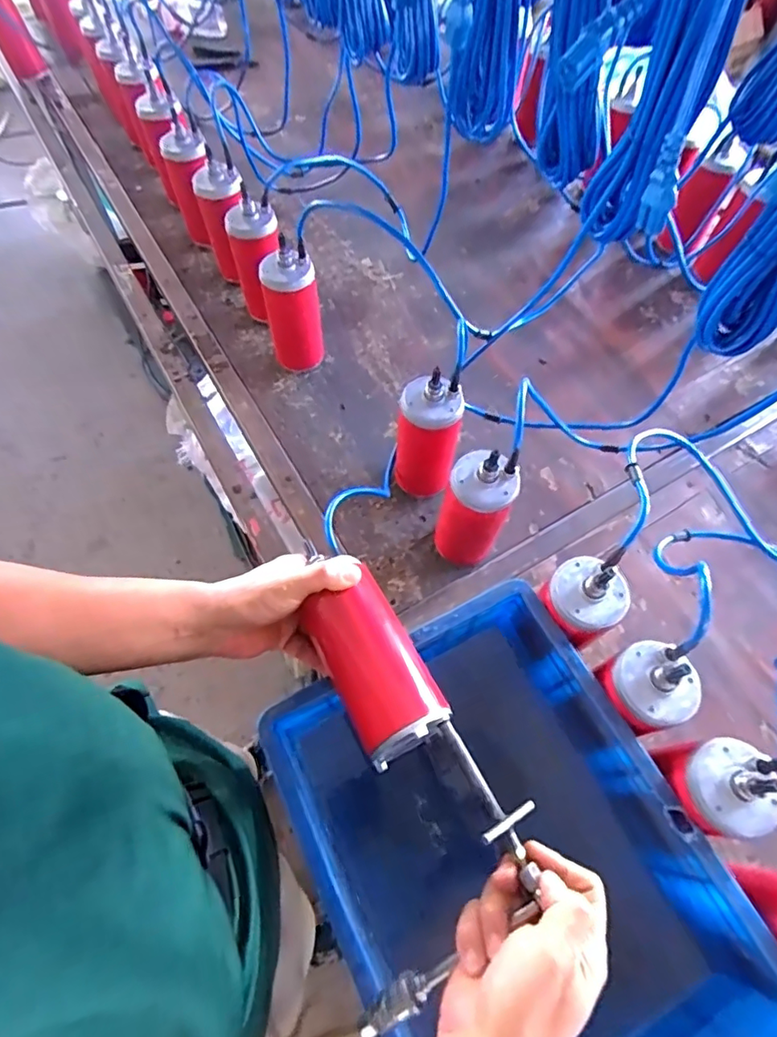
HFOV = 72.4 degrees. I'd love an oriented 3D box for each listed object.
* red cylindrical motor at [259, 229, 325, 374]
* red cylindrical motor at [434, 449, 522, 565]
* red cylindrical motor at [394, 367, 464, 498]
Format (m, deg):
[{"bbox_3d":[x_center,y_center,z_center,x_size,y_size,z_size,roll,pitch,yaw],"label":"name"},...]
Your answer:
[{"bbox_3d":[-0.141,-0.301,0.796,0.080,0.193,0.066,-10,63,-6],"label":"red cylindrical motor"},{"bbox_3d":[0.103,-0.009,0.636,0.081,0.194,0.081,28,66,14],"label":"red cylindrical motor"},{"bbox_3d":[0.050,-0.095,0.682,0.075,0.199,0.069,0,62,-1],"label":"red cylindrical motor"}]

